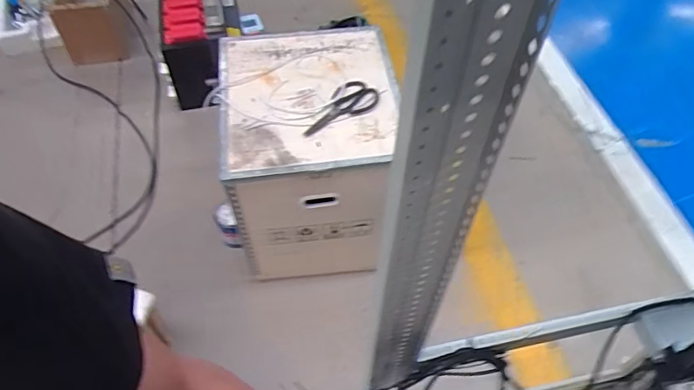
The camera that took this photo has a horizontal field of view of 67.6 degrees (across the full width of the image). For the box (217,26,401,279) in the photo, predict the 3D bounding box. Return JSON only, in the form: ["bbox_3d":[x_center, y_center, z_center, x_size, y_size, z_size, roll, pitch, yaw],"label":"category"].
[{"bbox_3d":[-0.111,-0.114,1.488,0.435,0.494,0.497,-3,54,-3],"label":"box"}]

